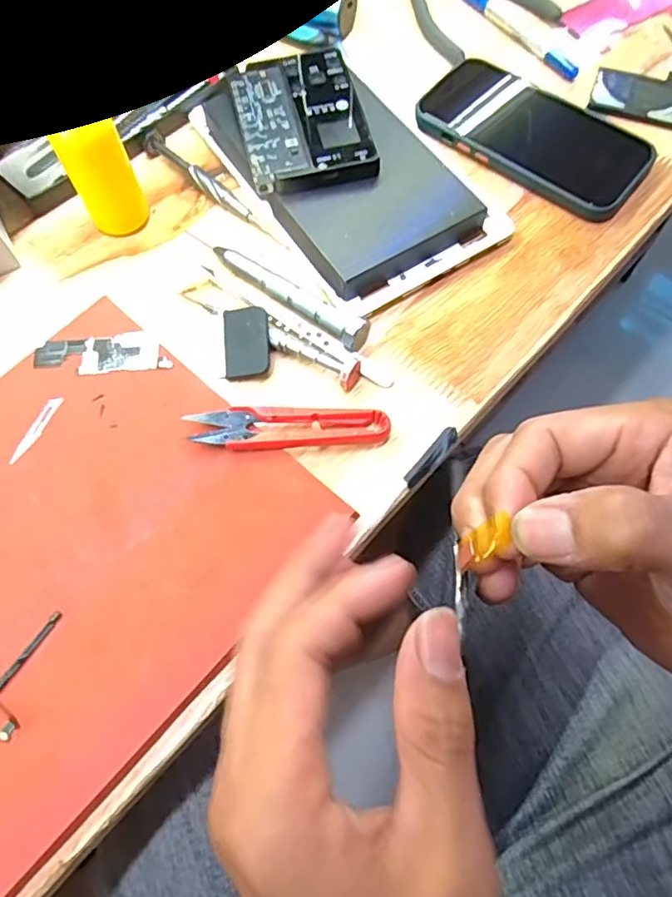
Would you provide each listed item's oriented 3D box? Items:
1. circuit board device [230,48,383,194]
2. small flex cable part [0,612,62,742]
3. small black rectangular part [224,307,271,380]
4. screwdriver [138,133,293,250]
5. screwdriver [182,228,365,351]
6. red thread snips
[{"bbox_3d":[-0.022,-0.205,0.357,0.074,0.014,0.106,-14,67,-5],"label":"circuit board device"},{"bbox_3d":[-0.137,0.097,0.250,0.016,0.004,0.053,15,69,6],"label":"small flex cable part"},{"bbox_3d":[-0.049,-0.058,0.317,0.025,0.009,0.039,-6,67,-1],"label":"small black rectangular part"},{"bbox_3d":[-0.078,-0.164,0.366,0.126,0.013,0.013,40,73,16],"label":"screwdriver"},{"bbox_3d":[-0.033,-0.092,0.328,0.118,0.013,0.014,34,72,14],"label":"screwdriver"},{"bbox_3d":[-0.023,-0.011,0.295,0.101,0.008,0.023,-3,67,0],"label":"red thread snips"}]

